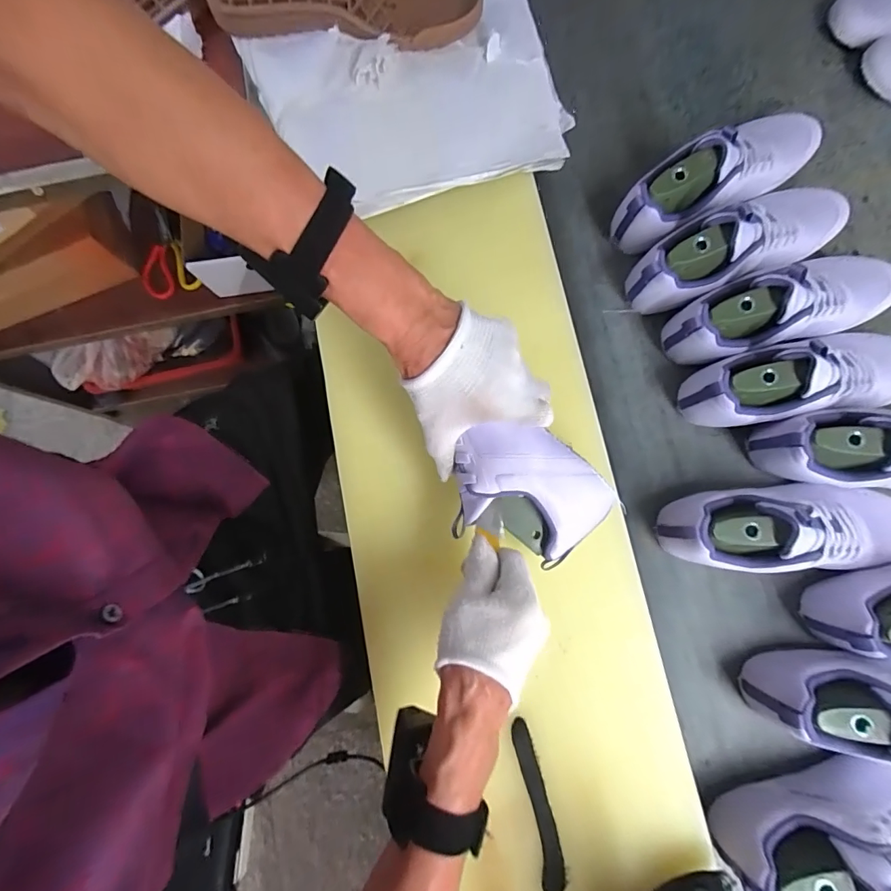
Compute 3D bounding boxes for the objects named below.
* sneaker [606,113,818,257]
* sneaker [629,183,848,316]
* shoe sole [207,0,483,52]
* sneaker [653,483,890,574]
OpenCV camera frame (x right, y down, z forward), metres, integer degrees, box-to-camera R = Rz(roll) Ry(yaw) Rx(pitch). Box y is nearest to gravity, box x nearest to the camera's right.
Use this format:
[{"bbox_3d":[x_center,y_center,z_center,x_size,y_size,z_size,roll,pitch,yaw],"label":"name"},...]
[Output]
[{"bbox_3d":[0.311,-0.308,0.506,0.259,0.103,0.077,-34,81,-6],"label":"sneaker"},{"bbox_3d":[0.337,-0.226,0.492,0.266,0.101,0.090,-25,80,-4],"label":"sneaker"},{"bbox_3d":[-0.106,-0.492,0.484,0.279,0.030,0.097,0,81,2],"label":"shoe sole"},{"bbox_3d":[0.356,0.078,0.439,0.260,0.105,0.081,-2,79,0],"label":"sneaker"}]

